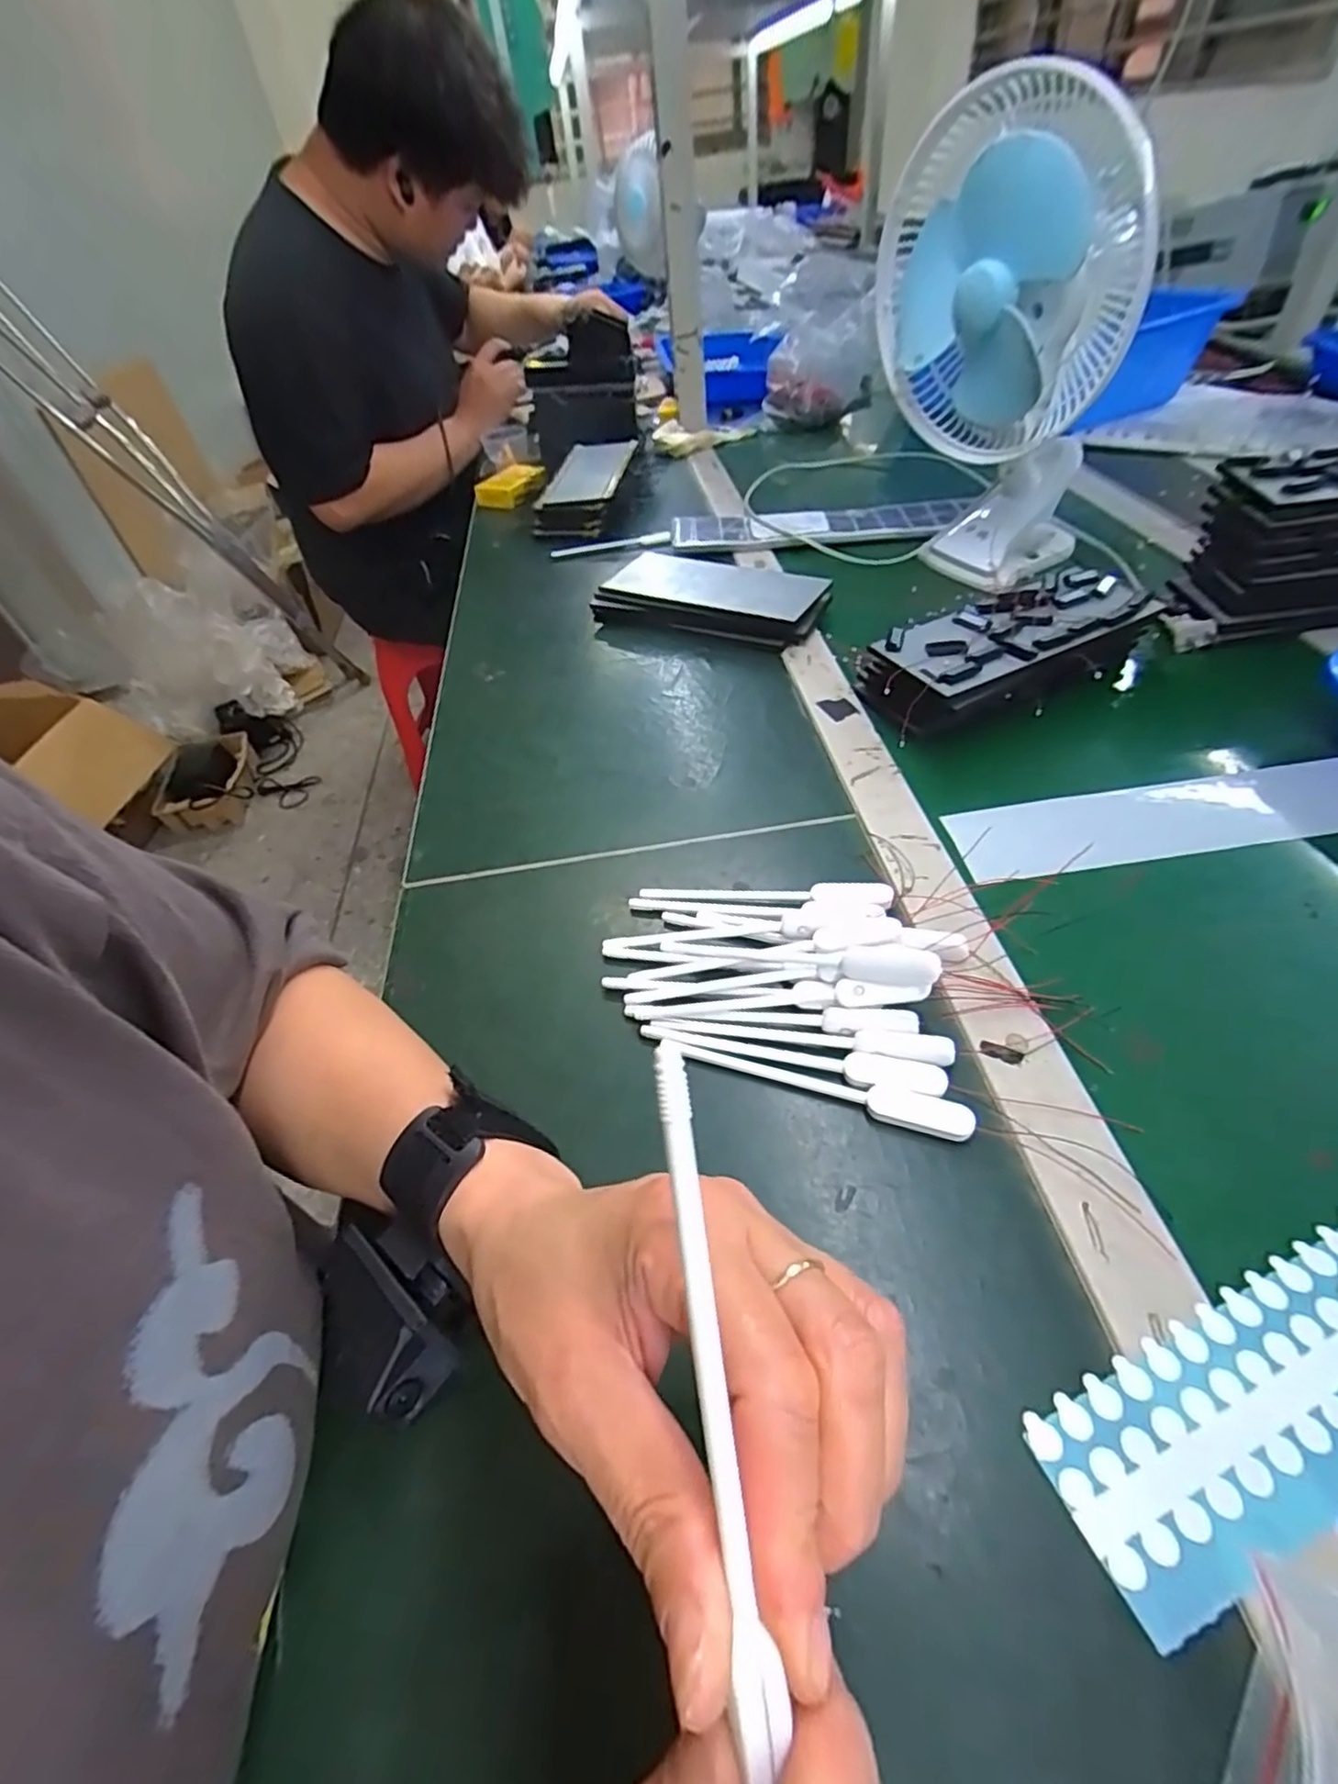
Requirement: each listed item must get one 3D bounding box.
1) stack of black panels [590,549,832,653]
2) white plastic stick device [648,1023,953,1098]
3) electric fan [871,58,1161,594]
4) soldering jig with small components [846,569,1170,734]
[{"bbox_3d":[0.040,-0.277,0.647,0.210,0.035,0.096,19,53,22],"label":"stack of black panels"},{"bbox_3d":[0.056,0.077,0.332,0.144,0.007,0.016,9,49,14],"label":"white plastic stick device"},{"bbox_3d":[0.267,-0.445,0.576,0.188,0.302,0.162,13,51,17],"label":"electric fan"},{"bbox_3d":[0.248,-0.176,0.513,0.199,0.061,0.099,-19,49,-11],"label":"soldering jig with small components"}]

